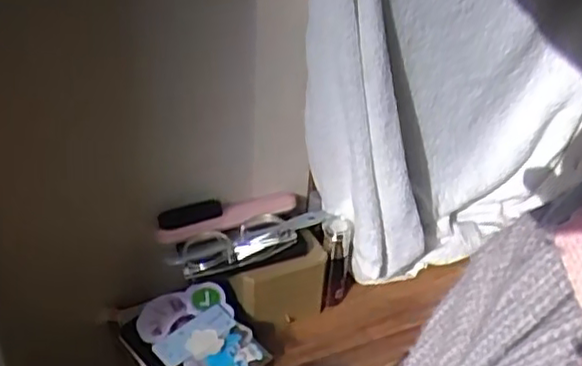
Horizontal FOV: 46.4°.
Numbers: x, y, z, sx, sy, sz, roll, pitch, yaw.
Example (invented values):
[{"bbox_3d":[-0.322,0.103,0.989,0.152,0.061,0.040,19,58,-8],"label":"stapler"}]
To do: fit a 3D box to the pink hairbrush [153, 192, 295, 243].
[{"bbox_3d":[-0.080,0.039,0.888,0.193,0.031,0.044,-12,39,-20],"label":"pink hairbrush"}]

